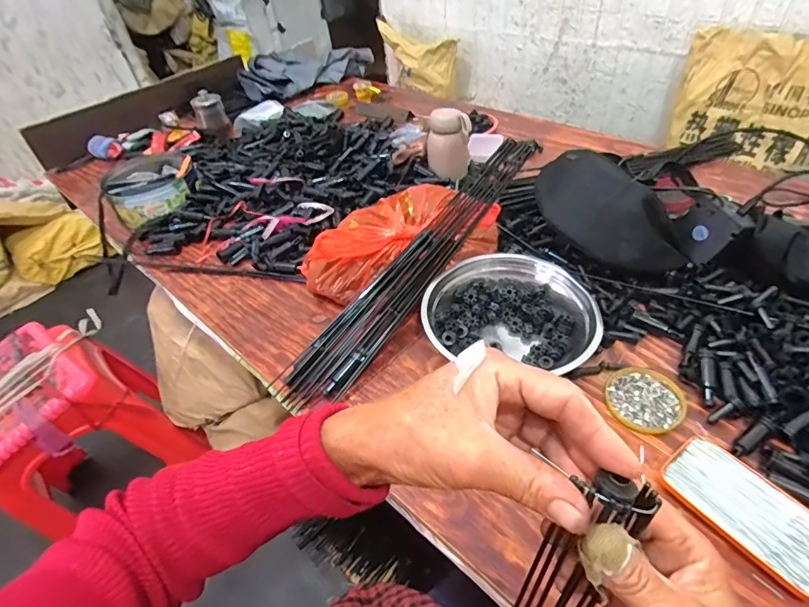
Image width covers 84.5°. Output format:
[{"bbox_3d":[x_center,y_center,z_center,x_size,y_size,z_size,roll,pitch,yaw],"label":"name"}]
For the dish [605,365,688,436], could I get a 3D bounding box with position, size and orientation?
[{"bbox_3d":[0.285,0.113,0.530,0.081,0.011,0.087,-4,44,4],"label":"dish"}]

